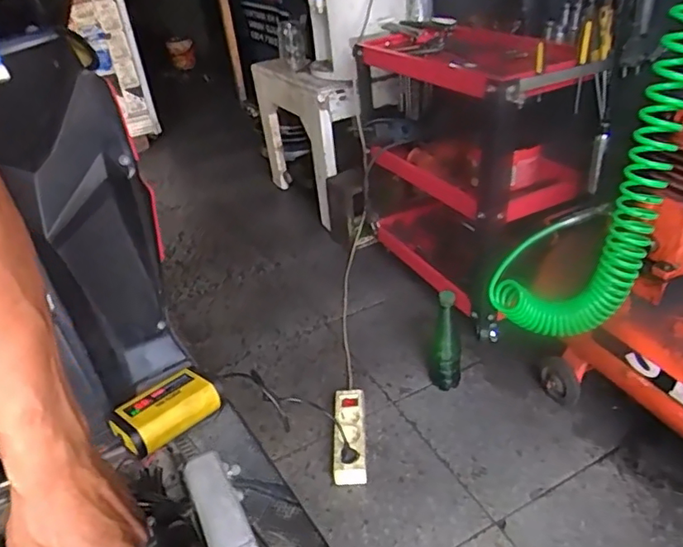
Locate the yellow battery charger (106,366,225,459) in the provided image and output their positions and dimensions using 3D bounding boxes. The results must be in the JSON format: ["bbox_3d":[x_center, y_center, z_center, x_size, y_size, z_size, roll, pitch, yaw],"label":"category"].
[{"bbox_3d":[-0.223,0.170,0.697,0.078,0.035,0.125,23,44,36],"label":"yellow battery charger"}]

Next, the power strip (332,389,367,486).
[{"bbox_3d":[0.015,0.300,1.021,0.057,0.041,0.205,-4,34,4],"label":"power strip"}]

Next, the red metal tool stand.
[{"bbox_3d":[0.270,-0.208,1.228,0.241,0.550,0.501,-20,36,-20],"label":"red metal tool stand"}]

